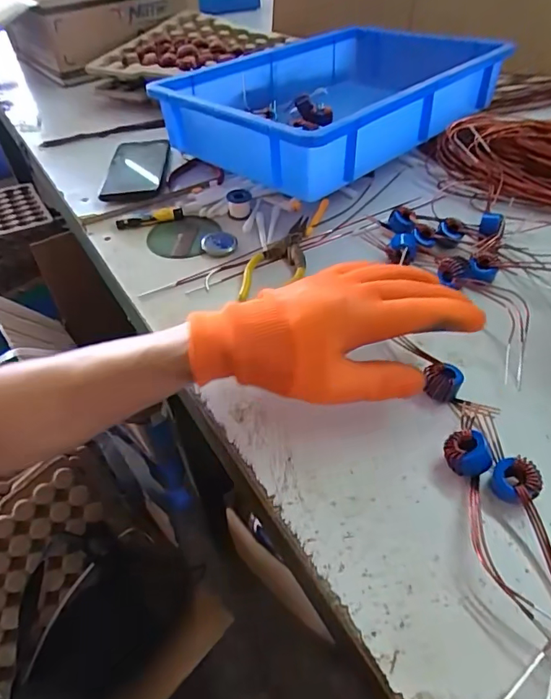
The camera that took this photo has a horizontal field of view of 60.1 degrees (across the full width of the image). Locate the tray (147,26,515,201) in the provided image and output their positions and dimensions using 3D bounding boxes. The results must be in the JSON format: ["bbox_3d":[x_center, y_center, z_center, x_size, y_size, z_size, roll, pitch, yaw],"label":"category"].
[{"bbox_3d":[0.089,-0.351,0.663,0.289,0.110,0.444,34,58,29],"label":"tray"}]

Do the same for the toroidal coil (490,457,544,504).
[{"bbox_3d":[0.159,0.087,0.315,0.028,0.026,0.021,35,58,29],"label":"toroidal coil"}]

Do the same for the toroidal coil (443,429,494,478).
[{"bbox_3d":[0.133,0.074,0.331,0.031,0.027,0.025,23,53,22],"label":"toroidal coil"}]

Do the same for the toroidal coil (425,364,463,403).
[{"bbox_3d":[0.132,0.028,0.376,0.028,0.021,0.030,-1,48,1],"label":"toroidal coil"}]

